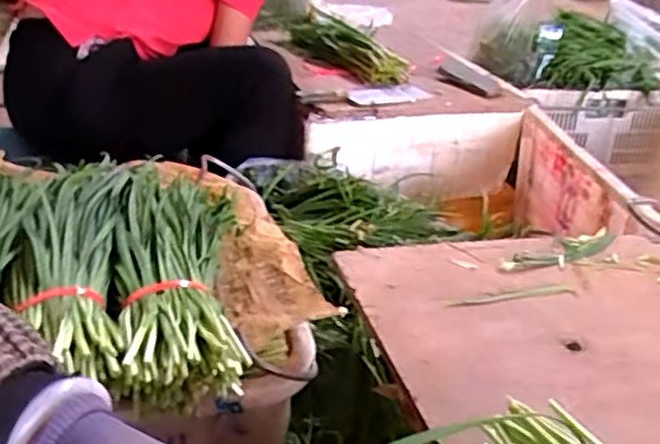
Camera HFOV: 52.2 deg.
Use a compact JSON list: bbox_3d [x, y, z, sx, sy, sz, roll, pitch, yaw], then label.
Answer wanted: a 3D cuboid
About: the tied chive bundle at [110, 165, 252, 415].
[{"bbox_3d":[-0.173,0.044,0.765,0.128,0.070,0.463,-5,30,-9],"label":"tied chive bundle"}]

